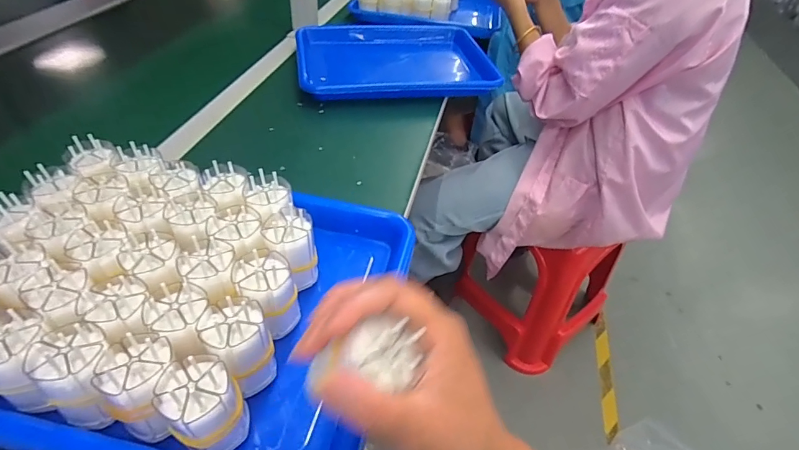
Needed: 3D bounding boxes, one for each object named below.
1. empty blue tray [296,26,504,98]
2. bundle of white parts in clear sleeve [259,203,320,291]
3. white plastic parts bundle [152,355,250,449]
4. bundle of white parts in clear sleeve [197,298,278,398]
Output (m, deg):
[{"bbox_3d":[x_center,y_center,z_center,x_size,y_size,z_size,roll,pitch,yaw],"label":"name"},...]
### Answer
[{"bbox_3d":[-0.008,-0.296,0.784,0.345,0.038,0.274,-6,46,-11],"label":"empty blue tray"},{"bbox_3d":[-0.087,0.021,0.351,0.037,0.059,0.037,3,45,-3],"label":"bundle of white parts in clear sleeve"},{"bbox_3d":[-0.113,0.106,0.252,0.038,0.061,0.038,3,45,-3],"label":"white plastic parts bundle"},{"bbox_3d":[-0.105,0.081,0.286,0.039,0.059,0.048,-19,49,-23],"label":"bundle of white parts in clear sleeve"}]

